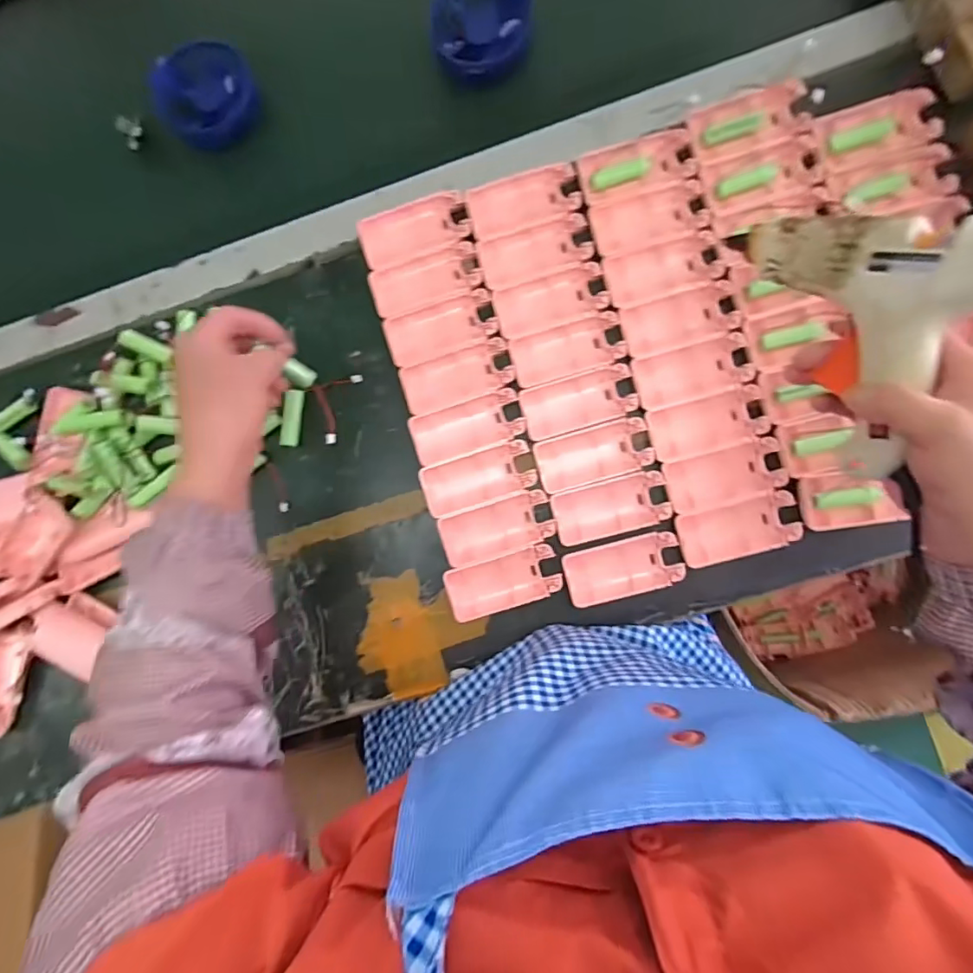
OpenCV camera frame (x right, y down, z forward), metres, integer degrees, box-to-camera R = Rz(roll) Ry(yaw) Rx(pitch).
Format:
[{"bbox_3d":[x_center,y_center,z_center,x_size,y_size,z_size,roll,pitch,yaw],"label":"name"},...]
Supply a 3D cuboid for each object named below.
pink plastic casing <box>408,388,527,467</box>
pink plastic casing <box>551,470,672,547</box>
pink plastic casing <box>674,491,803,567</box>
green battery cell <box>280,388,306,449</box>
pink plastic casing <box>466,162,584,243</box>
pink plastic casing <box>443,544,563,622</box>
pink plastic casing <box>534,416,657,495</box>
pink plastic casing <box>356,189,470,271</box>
[{"bbox_3d":[-0.017,-0.051,0.451,0.092,0.008,0.044,-18,84,5],"label":"pink plastic casing"},{"bbox_3d":[0.102,0.018,0.435,0.091,0.009,0.044,-16,84,4],"label":"pink plastic casing"},{"bbox_3d":[0.203,0.035,0.430,0.091,0.013,0.045,-16,84,4],"label":"pink plastic casing"},{"bbox_3d":[-0.171,-0.060,0.469,0.015,0.014,0.049,10,86,6],"label":"green battery cell"},{"bbox_3d":[0.032,-0.244,0.453,0.093,0.008,0.044,-15,84,4],"label":"pink plastic casing"},{"bbox_3d":[0.014,0.080,0.440,0.093,0.013,0.045,-18,84,4],"label":"pink plastic casing"},{"bbox_3d":[0.089,-0.026,0.448,0.091,0.027,0.044,-16,84,4],"label":"pink plastic casing"},{"bbox_3d":[-0.063,-0.226,0.464,0.096,0.015,0.043,-20,84,3],"label":"pink plastic casing"}]

